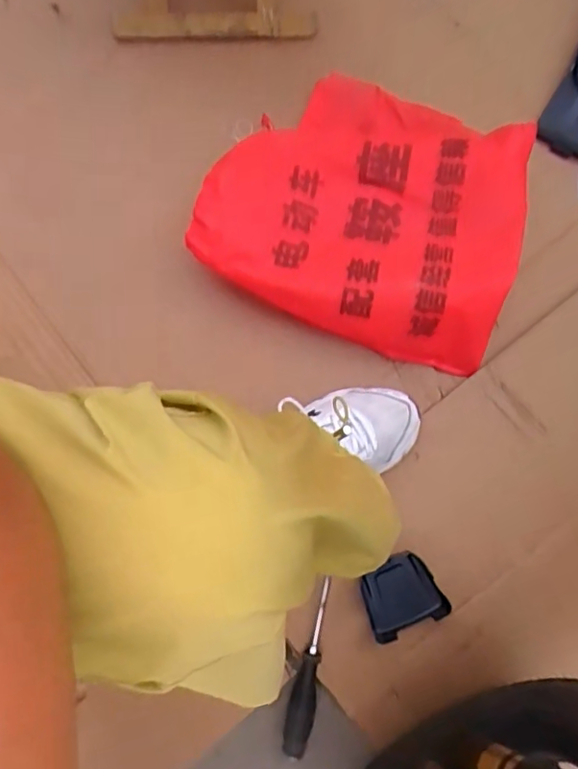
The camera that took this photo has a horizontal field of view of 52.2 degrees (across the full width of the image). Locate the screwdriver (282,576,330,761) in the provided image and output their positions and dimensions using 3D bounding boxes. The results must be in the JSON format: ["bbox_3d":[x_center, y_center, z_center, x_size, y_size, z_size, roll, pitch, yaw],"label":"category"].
[{"bbox_3d":[0.023,0.323,0.677,0.030,0.038,0.195,12,79,1],"label":"screwdriver"}]

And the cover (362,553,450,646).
[{"bbox_3d":[0.128,0.244,0.682,0.088,0.018,0.080,-26,80,7],"label":"cover"}]

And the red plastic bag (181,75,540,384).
[{"bbox_3d":[0.105,-0.231,0.742,0.375,0.082,0.348,19,79,3],"label":"red plastic bag"}]

